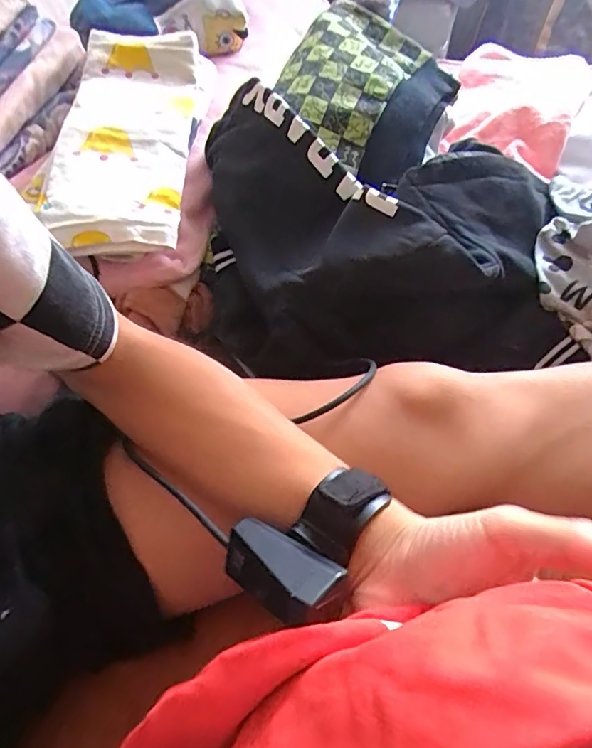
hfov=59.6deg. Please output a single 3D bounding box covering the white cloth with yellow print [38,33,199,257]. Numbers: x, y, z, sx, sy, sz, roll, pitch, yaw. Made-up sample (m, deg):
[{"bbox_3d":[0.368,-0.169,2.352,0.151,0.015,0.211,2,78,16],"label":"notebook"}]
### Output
[{"bbox_3d":[-0.175,-0.250,0.534,0.125,0.024,0.305,2,60,-6],"label":"white cloth with yellow print"}]

